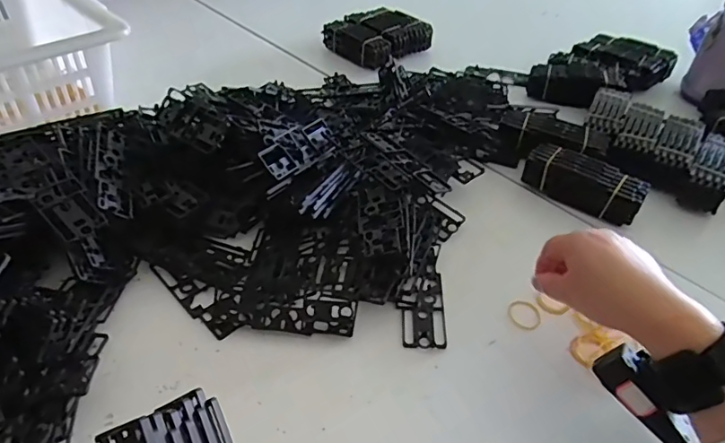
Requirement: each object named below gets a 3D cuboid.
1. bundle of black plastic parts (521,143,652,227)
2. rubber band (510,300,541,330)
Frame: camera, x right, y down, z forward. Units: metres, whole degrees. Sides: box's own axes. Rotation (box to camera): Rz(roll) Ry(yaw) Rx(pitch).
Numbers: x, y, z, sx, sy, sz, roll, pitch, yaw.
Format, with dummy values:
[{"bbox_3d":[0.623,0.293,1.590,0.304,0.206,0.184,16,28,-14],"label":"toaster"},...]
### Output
[{"bbox_3d":[0.249,-0.044,0.590,0.128,0.049,0.049,28,48,27],"label":"bundle of black plastic parts"},{"bbox_3d":[0.148,0.085,0.477,0.027,0.004,0.036,-16,34,-2],"label":"rubber band"}]

